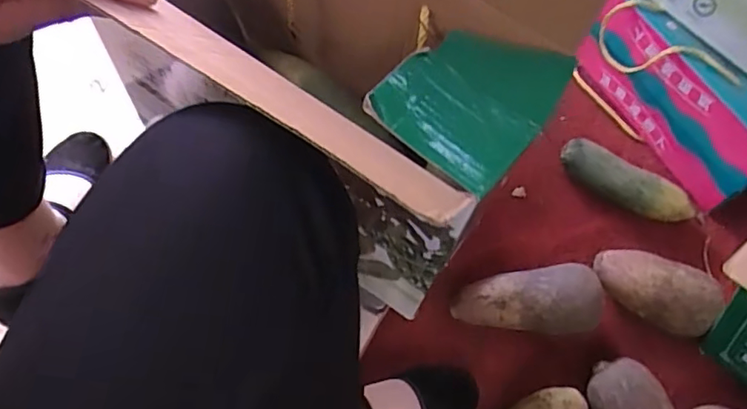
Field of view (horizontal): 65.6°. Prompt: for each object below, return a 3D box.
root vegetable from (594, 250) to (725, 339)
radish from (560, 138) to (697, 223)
[{"bbox_3d":[0.317,0.094,0.664,0.130,0.069,0.071,25,65,9],"label":"root vegetable"},{"bbox_3d":[0.314,-0.028,0.734,0.163,0.048,0.051,29,66,11],"label":"radish"}]

